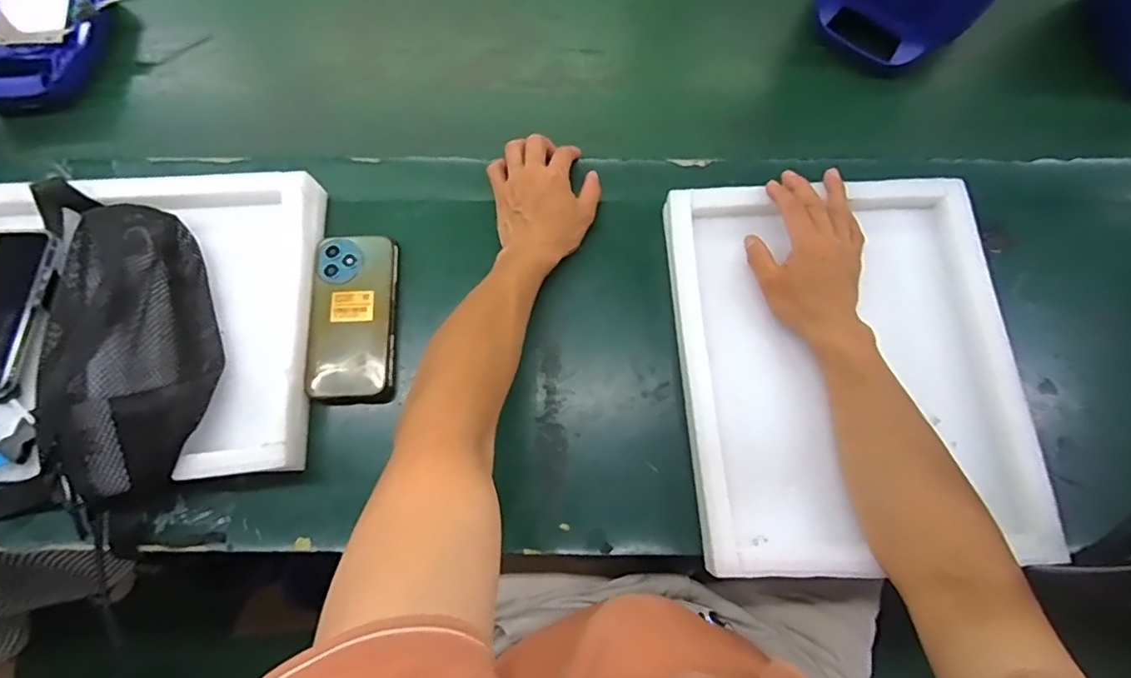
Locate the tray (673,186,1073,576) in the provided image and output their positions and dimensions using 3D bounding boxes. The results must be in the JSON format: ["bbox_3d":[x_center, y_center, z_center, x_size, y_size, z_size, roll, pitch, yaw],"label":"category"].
[{"bbox_3d":[0.255,0.020,0.524,0.293,0.043,0.349,-3,74,0],"label":"tray"}]

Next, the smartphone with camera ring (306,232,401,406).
[{"bbox_3d":[-0.203,-0.021,0.547,0.078,0.012,0.166,-2,72,-4],"label":"smartphone with camera ring"}]

